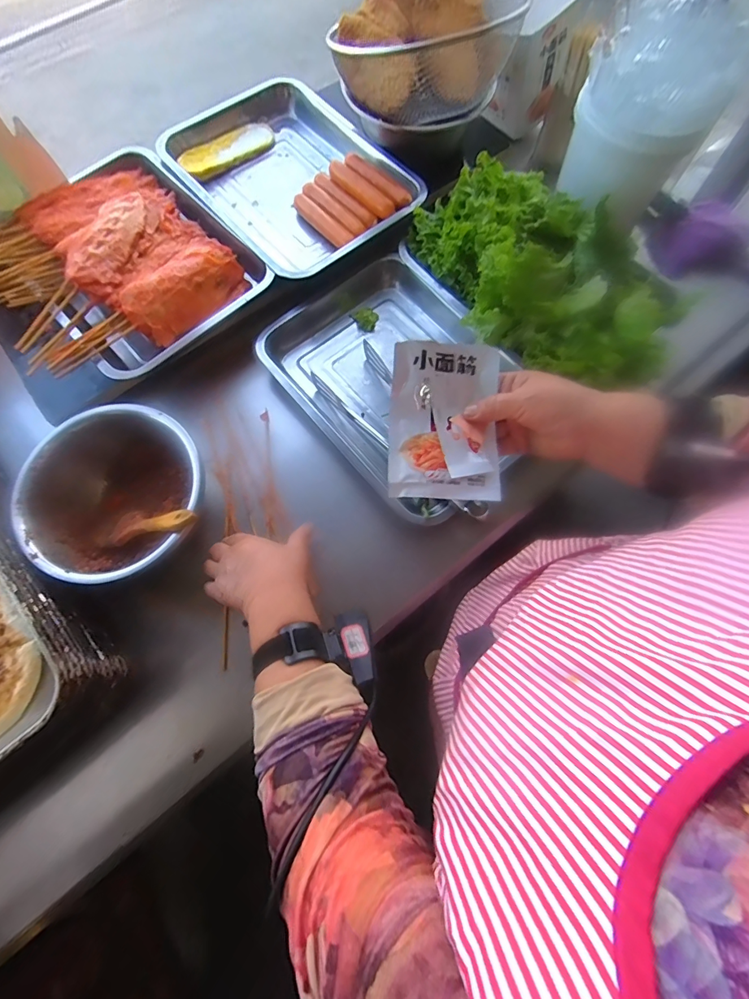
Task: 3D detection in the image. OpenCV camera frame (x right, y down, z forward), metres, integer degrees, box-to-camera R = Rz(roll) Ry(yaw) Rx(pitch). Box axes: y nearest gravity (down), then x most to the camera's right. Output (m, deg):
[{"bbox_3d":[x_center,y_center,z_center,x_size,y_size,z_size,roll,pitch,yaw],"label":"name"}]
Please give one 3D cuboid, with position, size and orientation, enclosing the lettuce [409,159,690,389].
[{"bbox_3d":[0.219,-0.302,0.554,0.363,0.101,0.275,30,74,11],"label":"lettuce"}]

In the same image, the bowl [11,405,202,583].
[{"bbox_3d":[-0.289,0.003,0.478,0.176,0.082,0.182,0,70,1],"label":"bowl"}]

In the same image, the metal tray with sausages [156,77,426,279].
[{"bbox_3d":[-0.126,-0.478,0.644,0.261,0.056,0.355,-39,74,-12],"label":"metal tray with sausages"}]

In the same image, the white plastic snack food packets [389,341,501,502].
[{"bbox_3d":[0.063,-0.073,0.383,0.096,0.032,0.142,3,70,2],"label":"white plastic snack food packets"}]

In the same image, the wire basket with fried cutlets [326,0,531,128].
[{"bbox_3d":[0.061,-0.612,0.575,0.214,0.091,0.209,0,70,1],"label":"wire basket with fried cutlets"}]

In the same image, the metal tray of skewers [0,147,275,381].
[{"bbox_3d":[-0.356,-0.317,0.577,0.308,0.075,0.332,-38,74,-11],"label":"metal tray of skewers"}]

